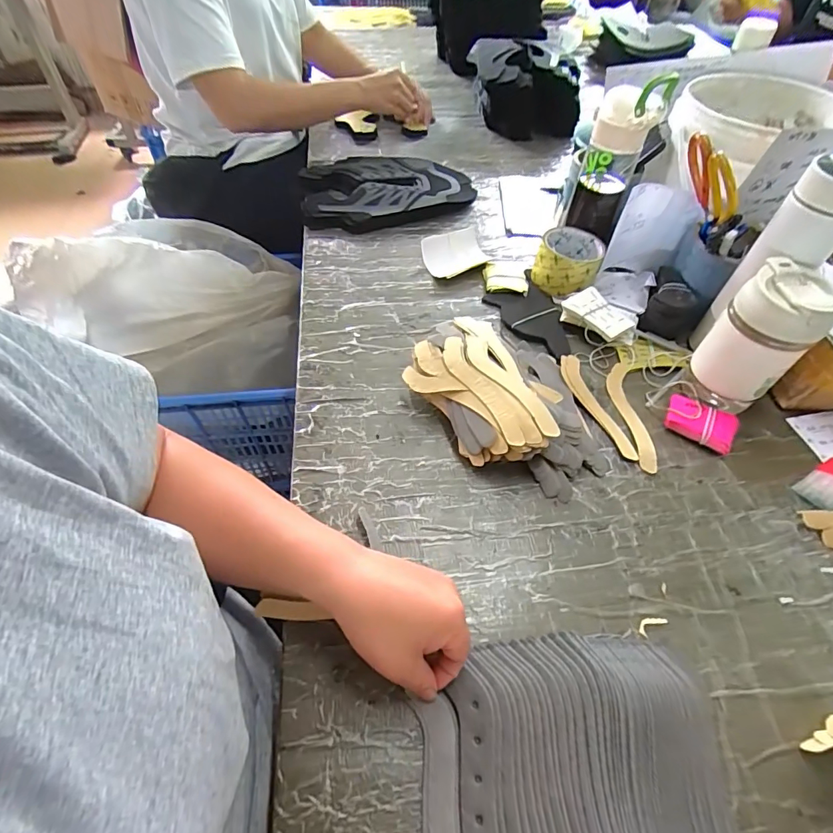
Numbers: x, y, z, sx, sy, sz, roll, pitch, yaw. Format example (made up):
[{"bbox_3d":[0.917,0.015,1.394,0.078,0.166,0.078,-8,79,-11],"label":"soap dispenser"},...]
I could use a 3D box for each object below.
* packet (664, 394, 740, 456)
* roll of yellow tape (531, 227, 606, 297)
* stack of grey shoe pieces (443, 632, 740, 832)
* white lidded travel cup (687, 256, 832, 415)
[{"bbox_3d":[0.320,0.008,0.504,0.072,0.020,0.050,26,56,17],"label":"packet"},{"bbox_3d":[0.217,-0.222,0.650,0.090,0.059,0.098,17,54,11],"label":"roll of yellow tape"},{"bbox_3d":[0.124,0.244,0.303,0.184,0.027,0.169,1,52,-2],"label":"stack of grey shoe pieces"},{"bbox_3d":[0.358,-0.075,0.479,0.070,0.155,0.077,-34,61,-25],"label":"white lidded travel cup"}]

